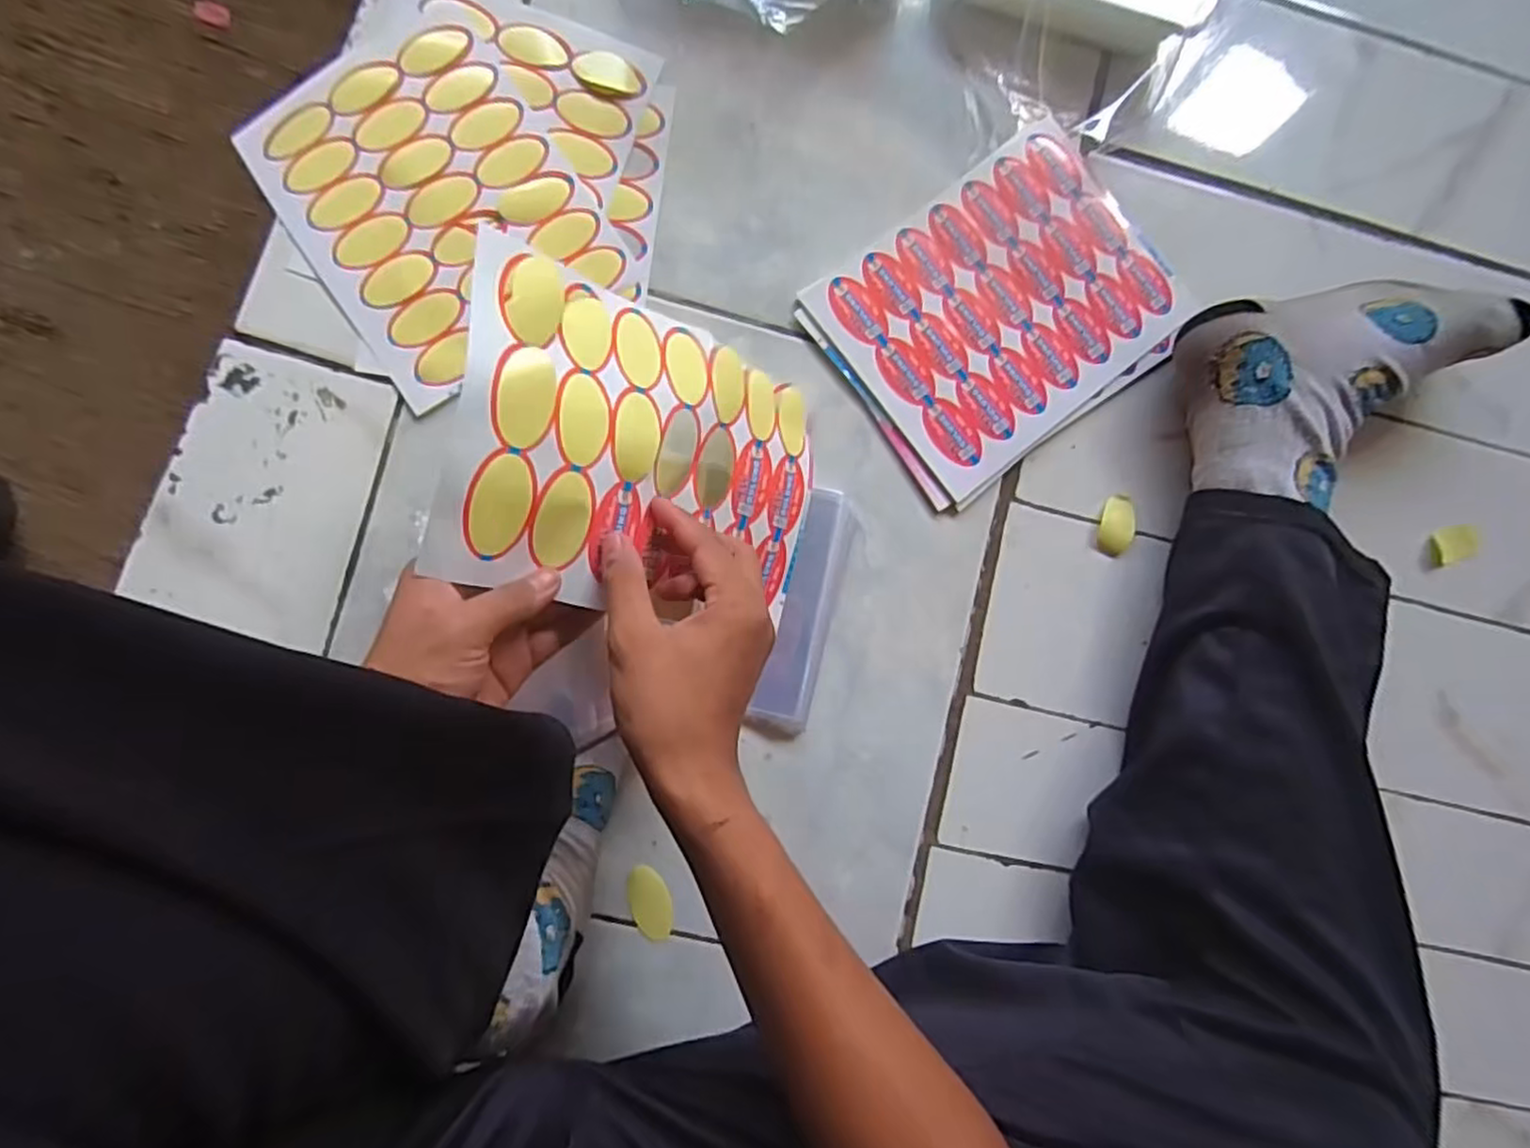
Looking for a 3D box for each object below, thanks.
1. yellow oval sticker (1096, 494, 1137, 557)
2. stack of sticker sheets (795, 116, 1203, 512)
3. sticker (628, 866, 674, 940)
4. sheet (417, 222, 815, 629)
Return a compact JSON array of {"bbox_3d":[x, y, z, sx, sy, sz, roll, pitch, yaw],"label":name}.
[{"bbox_3d":[0.246,-0.035,0.496,0.024,0.008,0.043,15,85,-4],"label":"yellow oval sticker"},{"bbox_3d":[0.167,-0.185,0.497,0.246,0.010,0.180,-36,90,-7],"label":"stack of sticker sheets"},{"bbox_3d":[-0.073,0.211,0.456,0.024,0.008,0.045,-19,88,-6],"label":"sticker"},{"bbox_3d":[-0.056,-0.071,0.390,0.225,0.025,0.163,7,83,-43],"label":"sheet"}]

